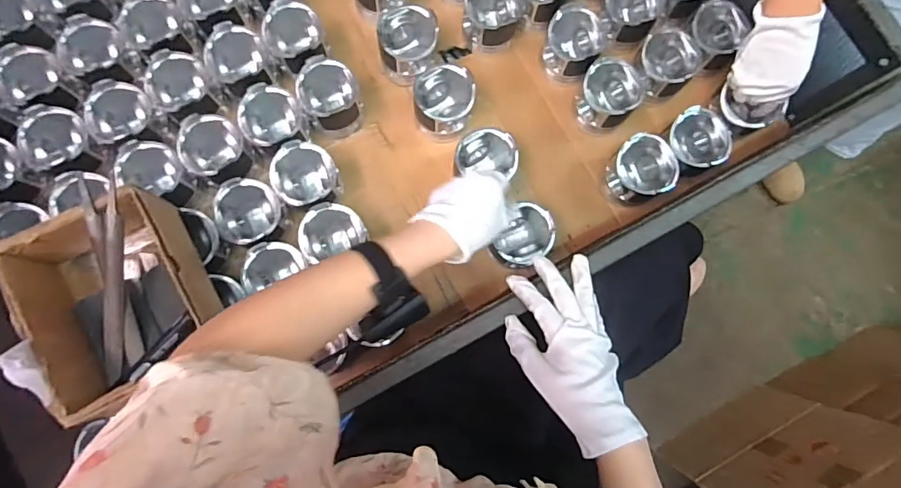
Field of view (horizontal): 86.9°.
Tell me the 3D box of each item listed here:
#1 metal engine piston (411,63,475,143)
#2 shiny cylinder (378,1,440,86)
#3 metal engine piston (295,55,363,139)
[{"bbox_3d":[-0.010,-0.201,0.682,0.081,0.081,0.085,3,81,-1],"label":"metal engine piston"},{"bbox_3d":[-0.061,-0.290,0.704,0.083,0.088,0.089,0,81,-2],"label":"shiny cylinder"},{"bbox_3d":[-0.169,-0.205,0.680,0.082,0.086,0.087,-19,82,-5],"label":"metal engine piston"}]

